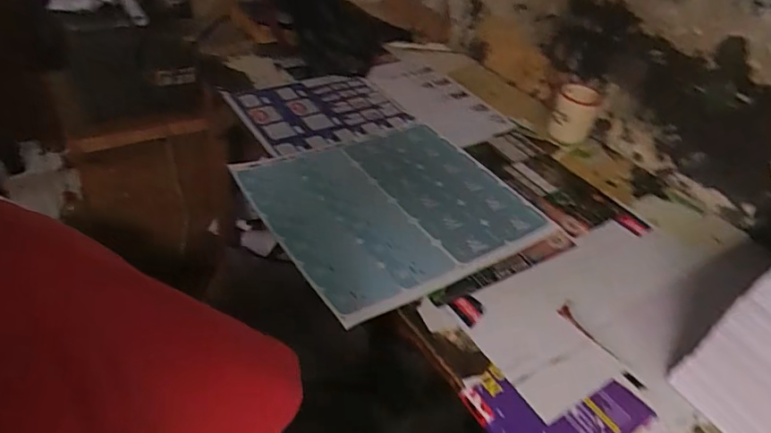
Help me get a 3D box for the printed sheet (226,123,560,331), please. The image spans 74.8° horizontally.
[{"bbox_3d":[0.014,-0.025,0.797,0.391,0.009,0.368,-21,48,-29],"label":"printed sheet"}]

